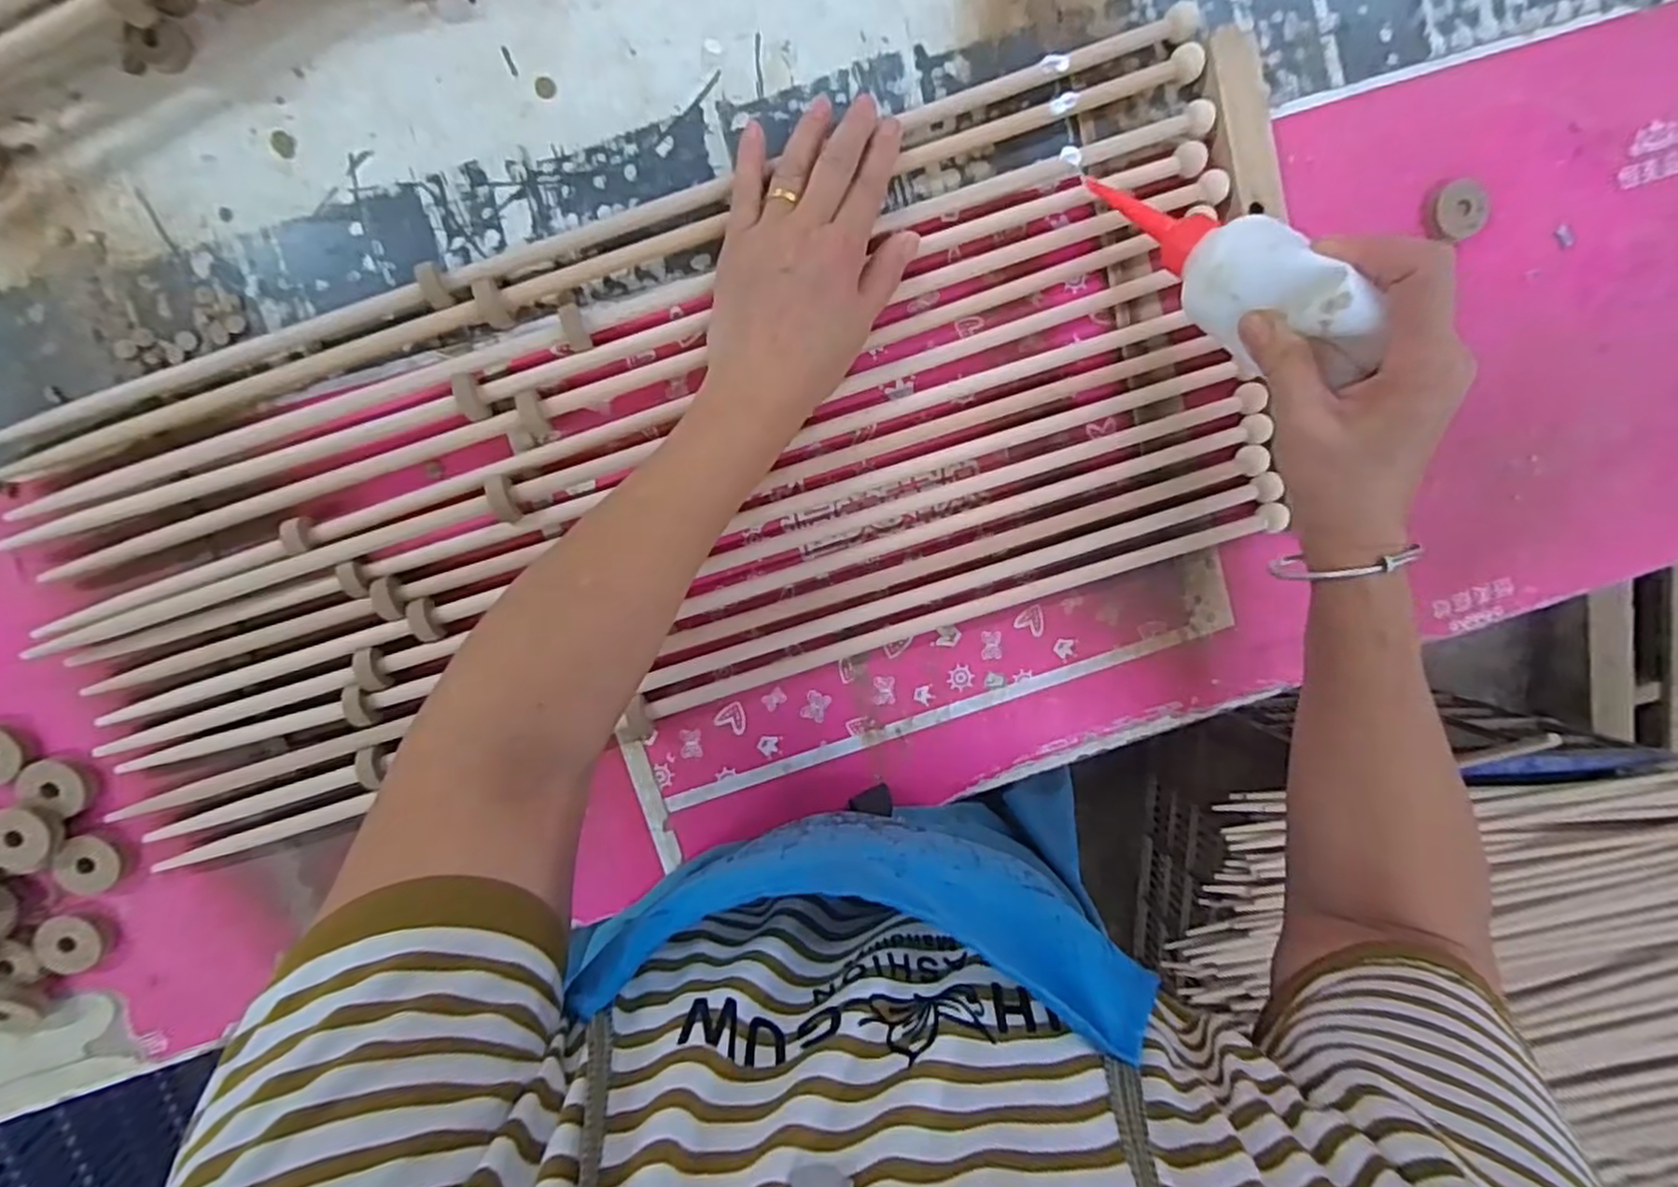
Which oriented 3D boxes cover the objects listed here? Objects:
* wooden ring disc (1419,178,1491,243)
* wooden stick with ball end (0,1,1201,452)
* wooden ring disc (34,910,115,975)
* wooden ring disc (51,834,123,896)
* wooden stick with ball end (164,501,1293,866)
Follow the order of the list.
[{"bbox_3d":[0.385,-0.239,0.444,0.035,0.009,0.035,-1,98,-5],"label":"wooden ring disc"},{"bbox_3d":[-0.122,-0.207,0.401,0.695,0.017,0.017,-21,99,-2],"label":"wooden stick with ball end"},{"bbox_3d":[-0.448,0.204,0.420,0.040,0.009,0.035,-36,99,0],"label":"wooden ring disc"},{"bbox_3d":[-0.436,0.158,0.416,0.032,0.008,0.036,18,96,-7],"label":"wooden ring disc"},{"bbox_3d":[-0.055,0.056,0.443,0.706,0.013,0.016,-17,99,-3],"label":"wooden stick with ball end"}]

